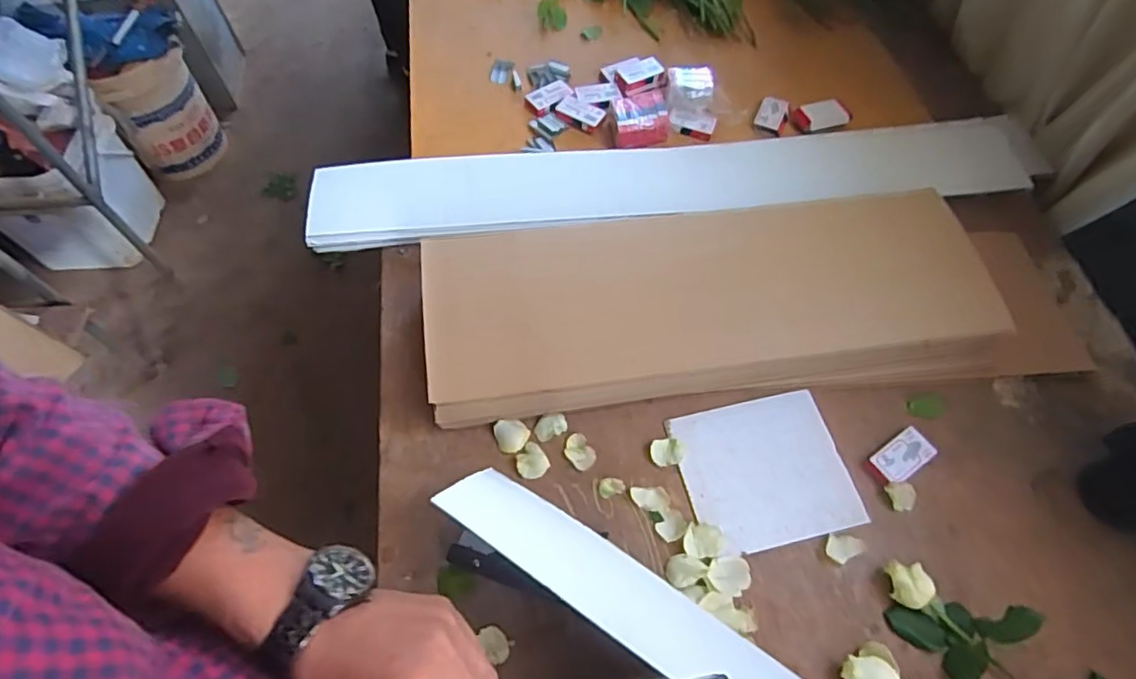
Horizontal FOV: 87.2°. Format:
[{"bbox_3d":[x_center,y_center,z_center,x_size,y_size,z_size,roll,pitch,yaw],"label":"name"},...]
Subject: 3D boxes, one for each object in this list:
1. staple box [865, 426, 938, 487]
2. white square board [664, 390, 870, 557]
[{"bbox_3d":[0.363,0.130,0.651,0.072,0.014,0.039,-30,66,-17],"label":"staple box"},{"bbox_3d":[0.211,0.140,0.641,0.172,0.012,0.153,-11,62,-9],"label":"white square board"}]

